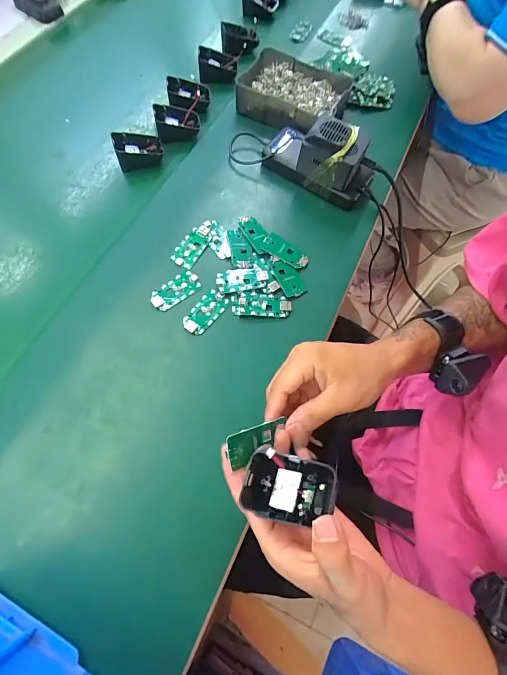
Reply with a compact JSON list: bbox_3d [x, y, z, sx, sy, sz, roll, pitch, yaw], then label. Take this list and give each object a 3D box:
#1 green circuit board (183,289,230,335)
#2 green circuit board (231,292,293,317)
[{"bbox_3d":[-0.058,-0.032,0.423,0.031,0.005,0.062,36,70,14],"label":"green circuit board"},{"bbox_3d":[0.010,-0.041,0.426,0.071,0.005,0.030,0,66,-1],"label":"green circuit board"}]

